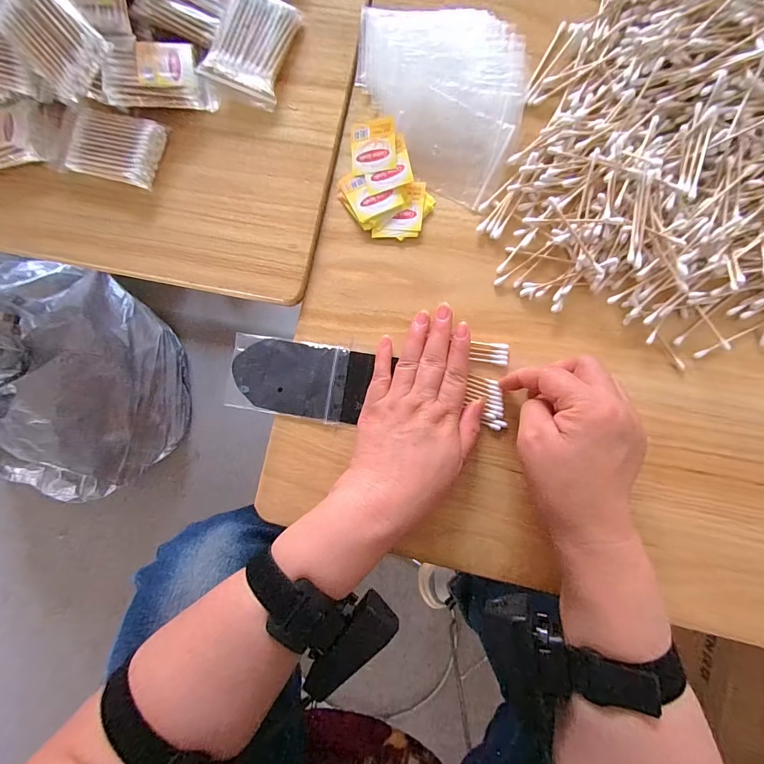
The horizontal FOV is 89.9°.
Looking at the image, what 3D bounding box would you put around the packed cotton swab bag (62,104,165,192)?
[{"bbox_3d":[-0.231,-0.204,0.331,0.073,0.018,0.055,16,87,4],"label":"packed cotton swab bag"}]

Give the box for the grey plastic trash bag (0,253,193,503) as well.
[{"bbox_3d":[-0.602,0.005,0.732,0.370,0.226,0.438,20,88,5],"label":"grey plastic trash bag"}]

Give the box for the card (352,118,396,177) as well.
[{"bbox_3d":[-0.007,-0.200,0.324,0.039,0.007,0.044,-2,94,16],"label":"card"}]

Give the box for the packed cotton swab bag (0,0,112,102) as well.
[{"bbox_3d":[-0.263,-0.274,0.300,0.087,0.016,0.059,41,110,-7],"label":"packed cotton swab bag"}]

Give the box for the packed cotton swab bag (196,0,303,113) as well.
[{"bbox_3d":[-0.110,-0.287,0.325,0.060,0.011,0.085,19,92,-12],"label":"packed cotton swab bag"}]

